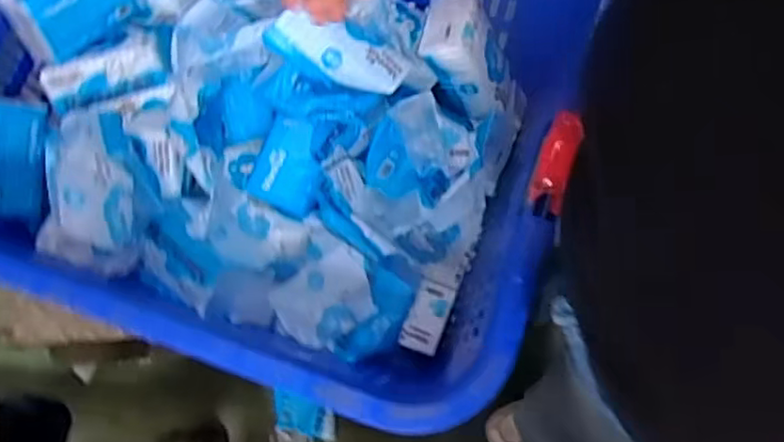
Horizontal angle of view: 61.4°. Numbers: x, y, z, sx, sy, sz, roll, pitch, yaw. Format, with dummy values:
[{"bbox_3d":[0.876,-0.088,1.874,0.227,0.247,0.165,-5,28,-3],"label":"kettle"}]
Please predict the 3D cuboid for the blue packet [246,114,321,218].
[{"bbox_3d":[-0.118,-0.066,0.770,0.079,0.018,0.112,21,114,-1],"label":"blue packet"}]

